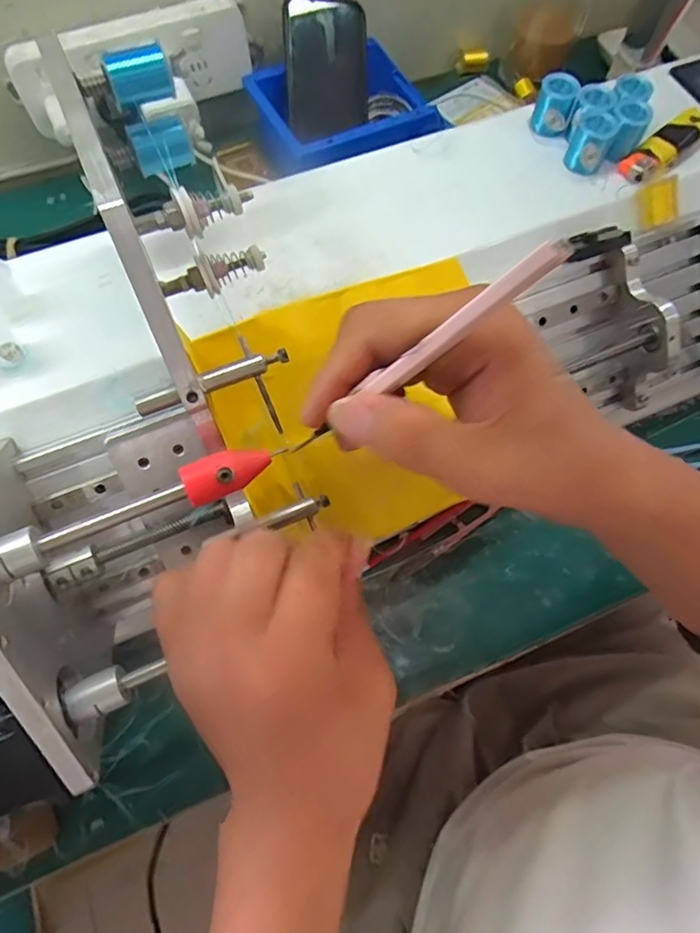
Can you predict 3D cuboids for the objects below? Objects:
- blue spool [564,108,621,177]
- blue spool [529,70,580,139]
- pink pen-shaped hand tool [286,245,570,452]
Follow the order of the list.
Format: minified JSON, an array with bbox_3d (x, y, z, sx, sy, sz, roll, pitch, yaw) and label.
[{"bbox_3d":[0.164,-0.220,0.392,0.025,0.030,0.030,22,68,8],"label":"blue spool"},{"bbox_3d":[0.143,-0.253,0.403,0.026,0.033,0.023,22,68,8],"label":"blue spool"},{"bbox_3d":[0.020,-0.038,0.220,0.008,0.142,0.006,9,59,-41],"label":"pink pen-shaped hand tool"}]

